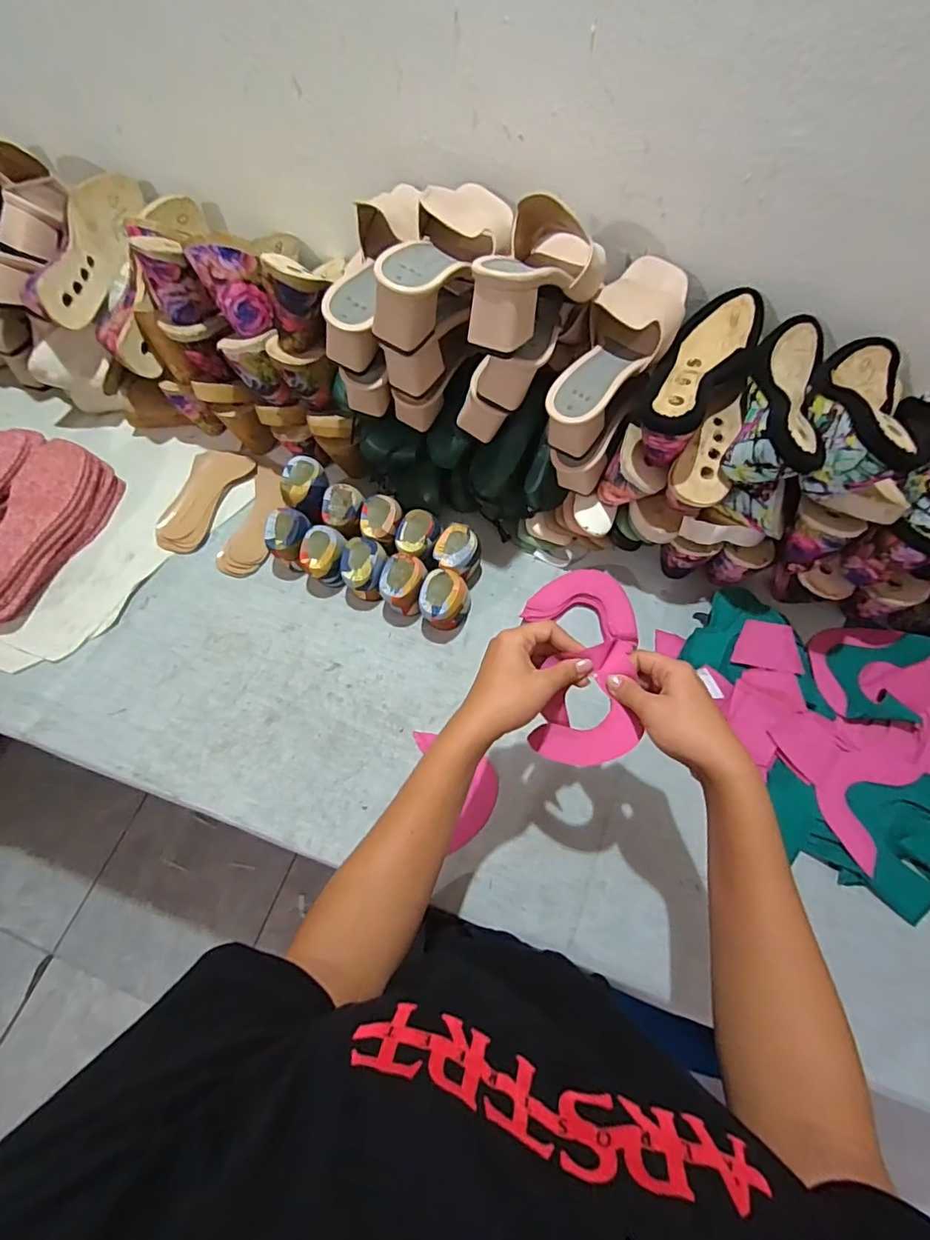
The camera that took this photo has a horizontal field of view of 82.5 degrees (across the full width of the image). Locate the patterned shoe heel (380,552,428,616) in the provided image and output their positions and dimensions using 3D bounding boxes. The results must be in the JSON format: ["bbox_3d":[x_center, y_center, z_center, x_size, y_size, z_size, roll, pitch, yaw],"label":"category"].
[{"bbox_3d":[-0.075,-0.039,0.651,0.052,0.070,0.060,11,65,5],"label":"patterned shoe heel"}]

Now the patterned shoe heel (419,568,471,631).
[{"bbox_3d":[-0.024,-0.019,0.645,0.057,0.072,0.059,0,65,0],"label":"patterned shoe heel"}]

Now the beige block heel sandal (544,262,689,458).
[{"bbox_3d":[0.167,-0.287,0.561,0.087,0.082,0.230,25,67,11],"label":"beige block heel sandal"}]

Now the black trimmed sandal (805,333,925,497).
[{"bbox_3d":[0.385,-0.202,0.523,0.087,0.079,0.230,28,56,11],"label":"black trimmed sandal"}]

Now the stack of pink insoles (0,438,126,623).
[{"bbox_3d":[-0.544,-0.109,0.685,0.087,0.074,0.247,10,64,4],"label":"stack of pink insoles"}]

